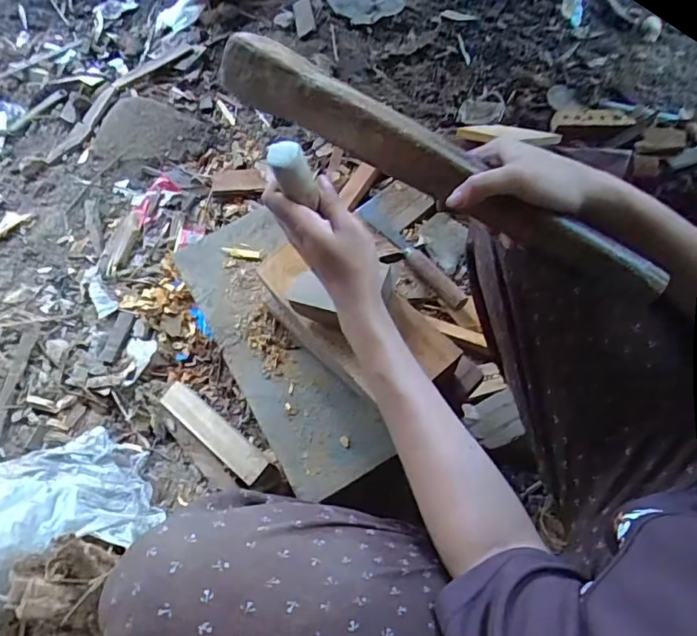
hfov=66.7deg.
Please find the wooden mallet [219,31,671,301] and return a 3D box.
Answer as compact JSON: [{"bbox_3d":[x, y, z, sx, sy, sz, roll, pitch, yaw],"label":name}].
[{"bbox_3d":[0.068,-0.130,0.449,0.403,0.041,0.045,31,67,7],"label":"wooden mallet"}]

